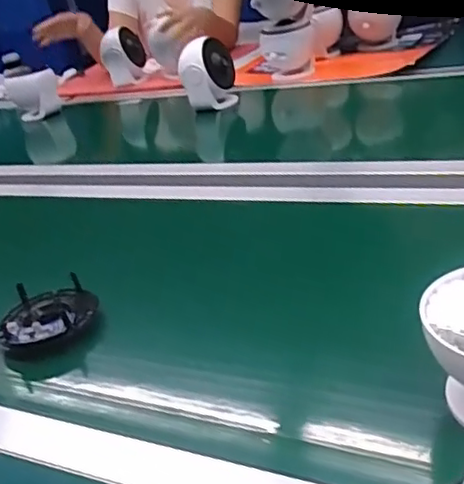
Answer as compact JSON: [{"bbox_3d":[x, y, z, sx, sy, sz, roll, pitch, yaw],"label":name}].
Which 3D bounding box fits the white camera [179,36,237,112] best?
[{"bbox_3d":[-0.048,-0.327,1.236,0.104,0.127,0.090,-5,25,0],"label":"white camera"}]

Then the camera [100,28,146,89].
[{"bbox_3d":[-0.263,-0.447,1.518,0.119,0.115,0.105,-7,25,-4],"label":"camera"}]

